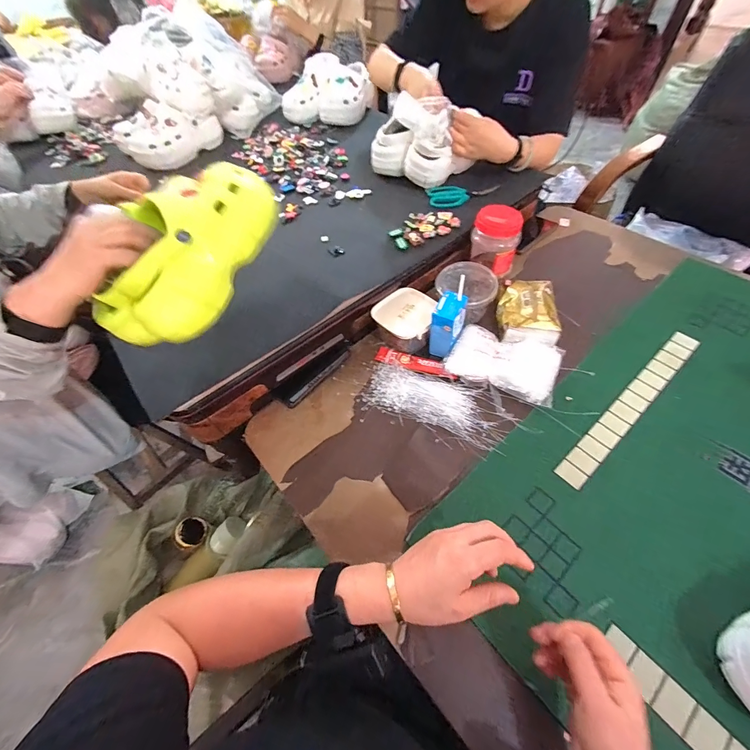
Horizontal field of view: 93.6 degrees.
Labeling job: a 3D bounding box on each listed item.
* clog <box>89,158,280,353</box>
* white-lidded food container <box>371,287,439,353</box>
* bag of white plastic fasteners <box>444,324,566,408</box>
[{"bbox_3d":[-0.235,-0.156,0.433,0.114,0.095,0.264,29,81,22],"label":"clog"},{"bbox_3d":[0.065,-0.106,0.688,0.107,0.065,0.115,32,63,23],"label":"white-lidded food container"},{"bbox_3d":[0.230,-0.028,0.624,0.182,0.035,0.126,21,59,18],"label":"bag of white plastic fasteners"}]

